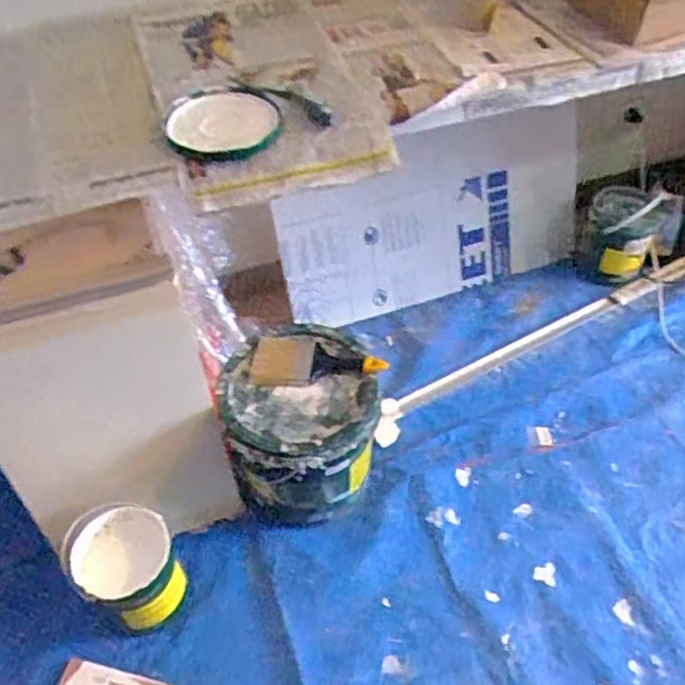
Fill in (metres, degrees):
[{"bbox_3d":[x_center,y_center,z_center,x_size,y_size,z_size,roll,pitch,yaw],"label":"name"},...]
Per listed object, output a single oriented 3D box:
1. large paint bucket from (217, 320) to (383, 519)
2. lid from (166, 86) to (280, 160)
[{"bbox_3d":[-0.077,0.185,1.446,0.286,0.350,0.304,-1,49,1],"label":"large paint bucket"},{"bbox_3d":[-0.174,-0.324,1.011,0.159,0.029,0.164,-1,49,1],"label":"lid"}]

